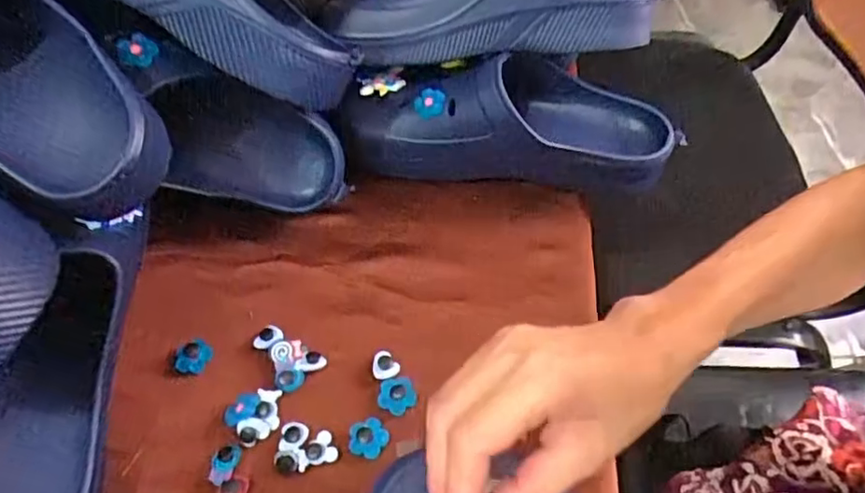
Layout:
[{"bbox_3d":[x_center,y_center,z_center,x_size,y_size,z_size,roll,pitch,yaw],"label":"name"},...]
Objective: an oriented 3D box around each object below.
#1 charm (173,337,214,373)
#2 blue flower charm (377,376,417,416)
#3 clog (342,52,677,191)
[{"bbox_3d":[-0.167,0.076,0.427,0.022,0.004,0.025,19,57,16],"label":"charm"},{"bbox_3d":[-0.024,0.098,0.403,0.024,0.005,0.024,-1,54,2],"label":"blue flower charm"},{"bbox_3d":[0.060,-0.108,0.495,0.261,0.084,0.096,1,54,4],"label":"clog"}]

